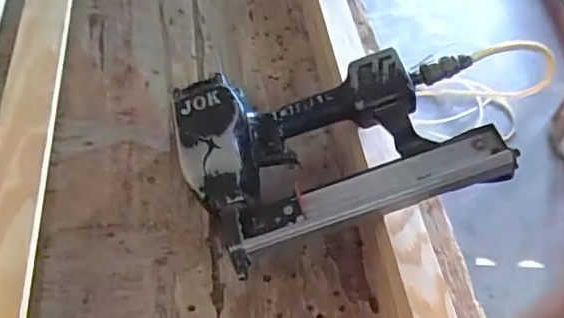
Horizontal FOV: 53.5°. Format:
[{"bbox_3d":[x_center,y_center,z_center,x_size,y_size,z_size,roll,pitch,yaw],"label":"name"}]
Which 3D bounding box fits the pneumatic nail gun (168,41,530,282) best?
[{"bbox_3d":[0.049,-0.022,0.557,0.287,0.073,0.208,-19,64,0],"label":"pneumatic nail gun"}]

